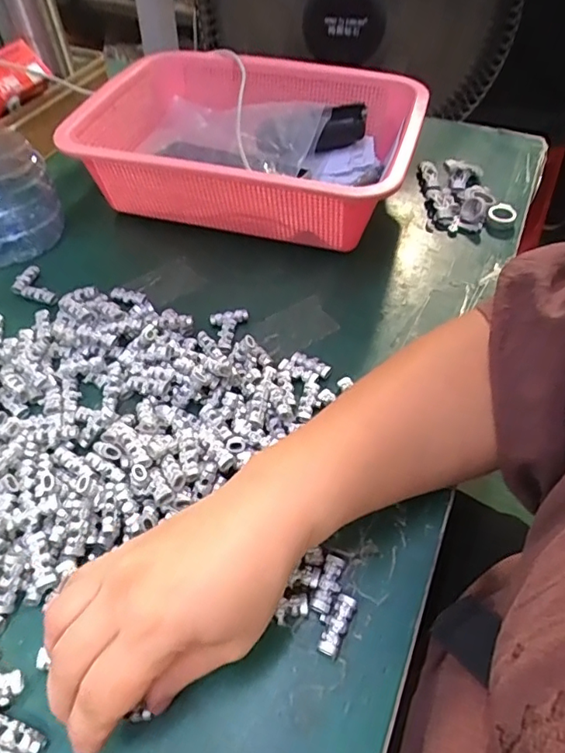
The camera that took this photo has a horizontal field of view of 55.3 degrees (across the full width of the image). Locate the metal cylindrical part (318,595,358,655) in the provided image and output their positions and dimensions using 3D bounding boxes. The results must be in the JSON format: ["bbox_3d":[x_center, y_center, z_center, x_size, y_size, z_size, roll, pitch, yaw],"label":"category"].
[{"bbox_3d":[0.027,0.128,0.279,0.014,0.007,0.030,23,54,19],"label":"metal cylindrical part"}]

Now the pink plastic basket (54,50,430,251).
[{"bbox_3d":[-0.035,-0.215,0.515,0.289,0.091,0.211,13,51,11],"label":"pink plastic basket"}]

